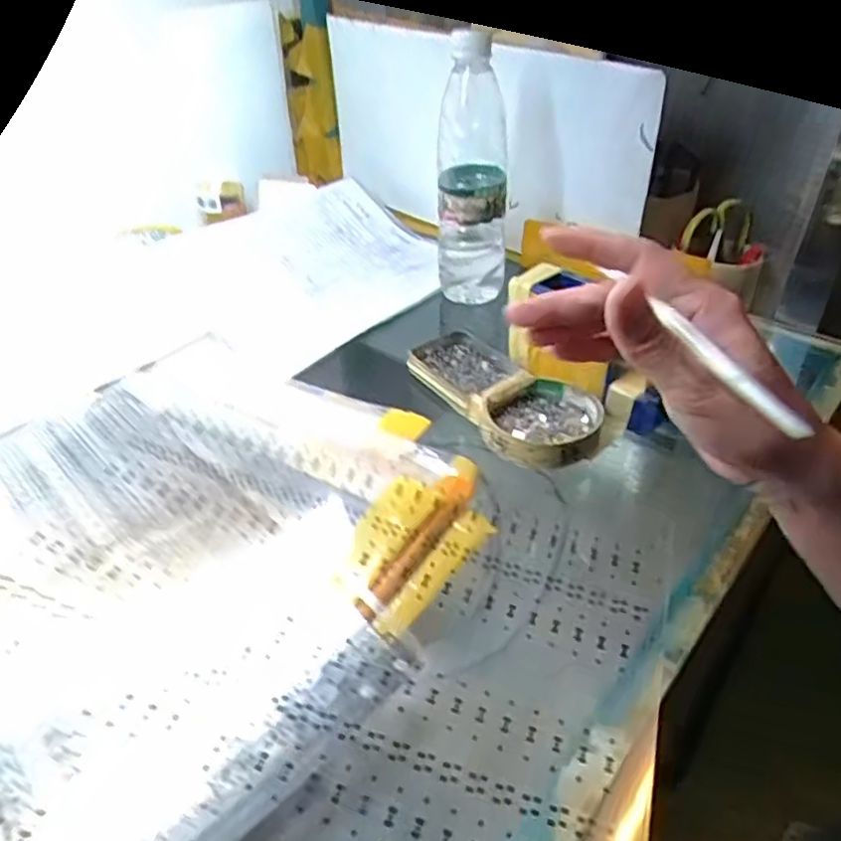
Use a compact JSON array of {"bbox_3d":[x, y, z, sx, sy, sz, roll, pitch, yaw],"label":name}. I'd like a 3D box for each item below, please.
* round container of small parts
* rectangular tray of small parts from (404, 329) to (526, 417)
[{"bbox_3d":[0.088,0.000,0.489,0.085,0.025,0.083,-2,38,2],"label":"round container of small parts"},{"bbox_3d":[0.034,-0.045,0.554,0.071,0.023,0.099,-26,43,-26],"label":"rectangular tray of small parts"}]

